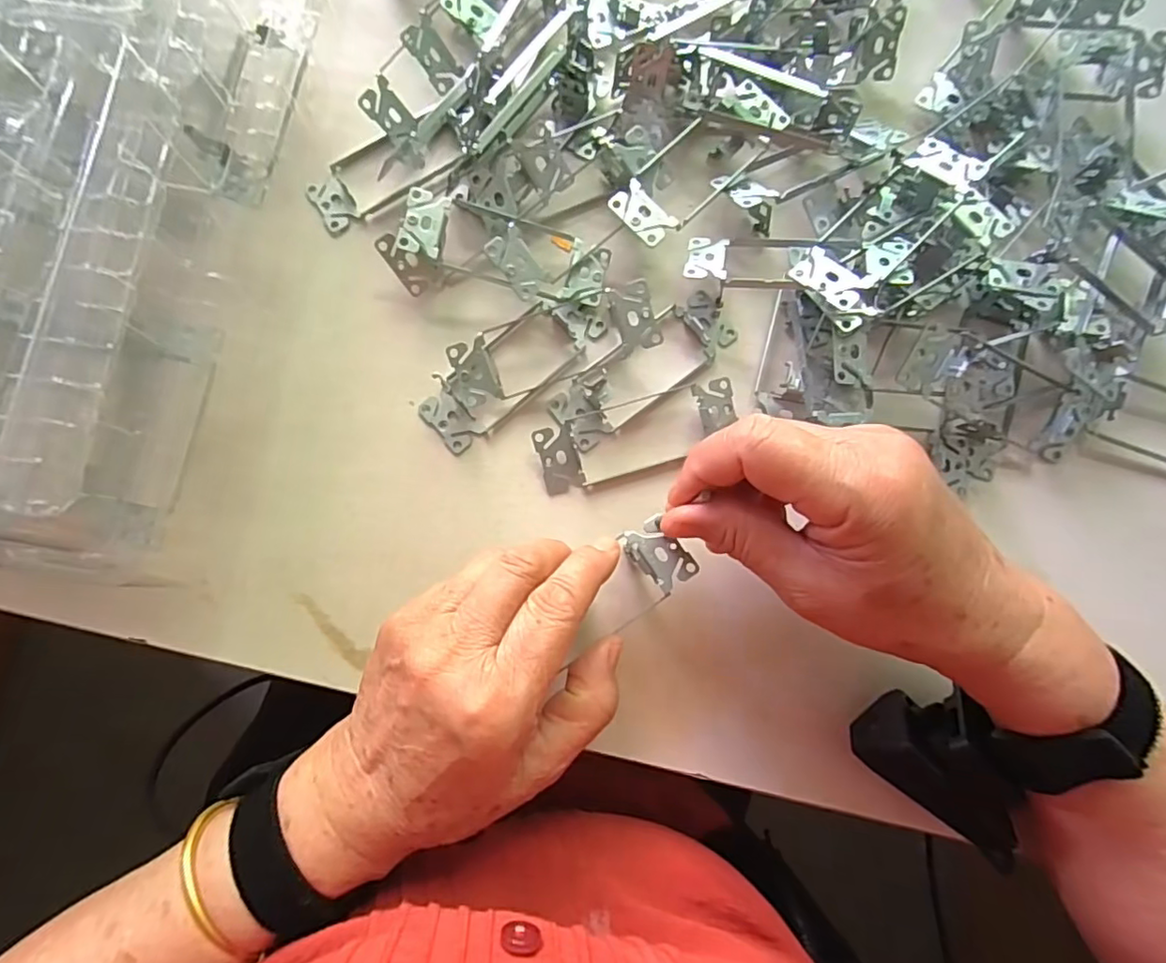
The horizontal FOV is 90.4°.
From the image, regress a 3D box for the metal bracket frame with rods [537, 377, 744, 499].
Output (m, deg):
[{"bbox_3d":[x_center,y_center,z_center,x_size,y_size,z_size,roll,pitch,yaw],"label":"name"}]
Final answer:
[{"bbox_3d":[0.029,-0.024,0.300,0.104,0.009,0.038,-16,83,-3],"label":"metal bracket frame with rods"}]

